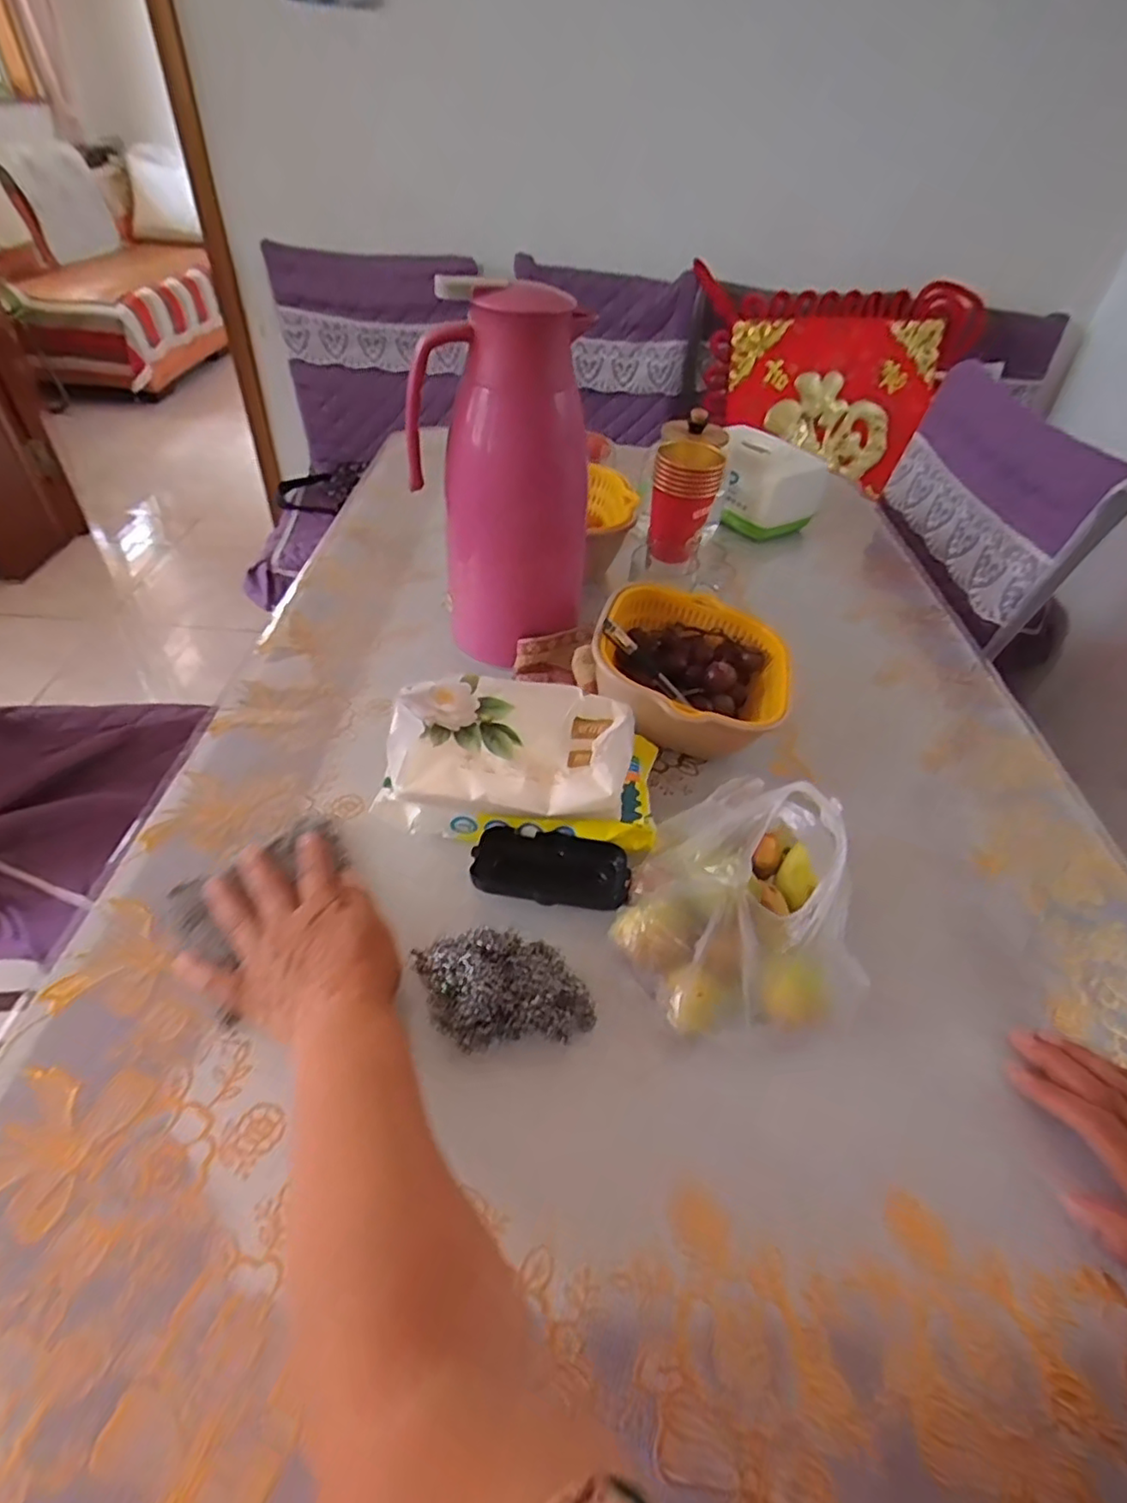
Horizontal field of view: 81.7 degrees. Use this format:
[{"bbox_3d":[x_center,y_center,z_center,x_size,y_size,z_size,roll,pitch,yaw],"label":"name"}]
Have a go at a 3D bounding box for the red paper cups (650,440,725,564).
[{"bbox_3d":[0.129,-0.270,0.701,0.071,0.111,0.065,9,44,4],"label":"red paper cups"}]

